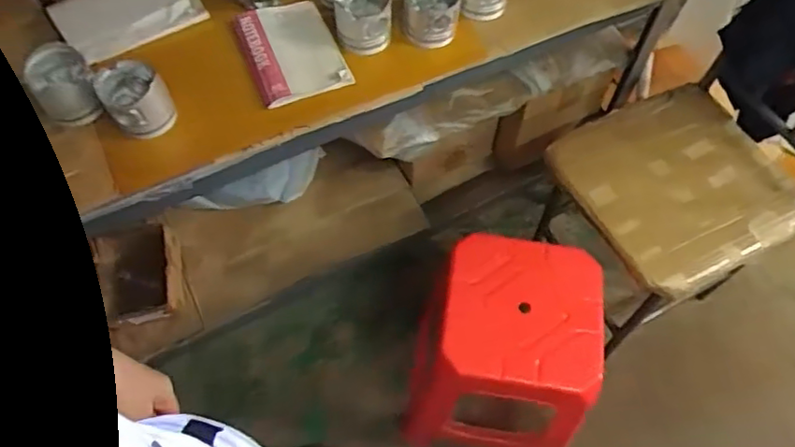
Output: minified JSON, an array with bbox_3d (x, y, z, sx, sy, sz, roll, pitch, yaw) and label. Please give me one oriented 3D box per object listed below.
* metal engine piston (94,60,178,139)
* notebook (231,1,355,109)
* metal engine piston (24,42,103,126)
[{"bbox_3d":[-0.391,-0.186,0.916,0.091,0.090,0.099,0,61,0],"label":"metal engine piston"},{"bbox_3d":[-0.177,-0.289,1.007,0.145,0.020,0.206,-20,63,-11],"label":"notebook"},{"bbox_3d":[-0.518,-0.213,0.942,0.087,0.082,0.091,-28,64,-15],"label":"metal engine piston"}]

